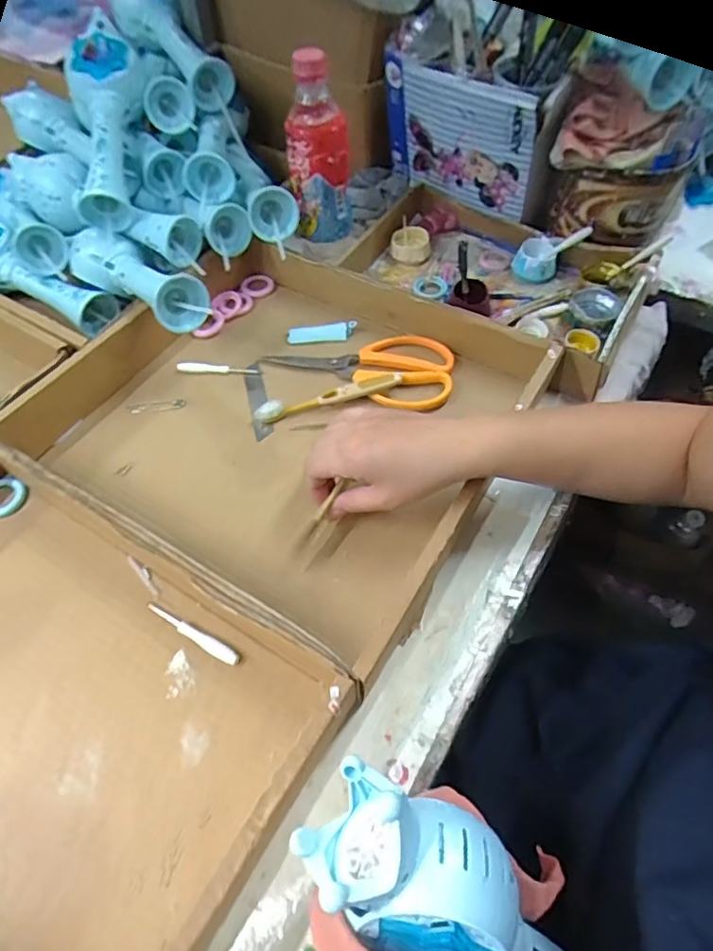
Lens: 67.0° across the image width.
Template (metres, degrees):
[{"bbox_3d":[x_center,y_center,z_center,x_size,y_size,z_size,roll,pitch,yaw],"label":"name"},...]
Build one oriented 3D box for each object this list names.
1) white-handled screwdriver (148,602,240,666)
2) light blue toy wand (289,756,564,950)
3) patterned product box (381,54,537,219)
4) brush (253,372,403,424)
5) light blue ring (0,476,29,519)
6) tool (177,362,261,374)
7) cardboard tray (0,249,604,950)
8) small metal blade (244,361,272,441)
[{"bbox_3d":[-0.121,0.114,0.391,0.083,0.007,0.010,25,60,16],"label":"white-handled screwdriver"},{"bbox_3d":[0.078,0.223,0.259,0.223,0.059,0.057,42,60,-12],"label":"light blue toy wand"},{"bbox_3d":[0.105,-0.367,0.585,0.174,0.167,0.030,32,80,17],"label":"patterned product box"},{"bbox_3d":[-0.026,-0.072,0.504,0.139,0.024,0.016,-14,57,-9],"label":"brush"},{"bbox_3d":[-0.303,0.019,0.461,0.039,0.005,0.039,0,56,0],"label":"light blue ring"},{"bbox_3d":[-0.139,-0.108,0.542,0.084,0.010,0.013,1,56,1],"label":"tool"},{"bbox_3d":[-0.142,0.057,0.405,0.390,0.057,0.686,33,62,20],"label":"cardboard tray"},{"bbox_3d":[-0.095,-0.075,0.521,0.018,0.006,0.096,-12,57,-8],"label":"small metal blade"}]

